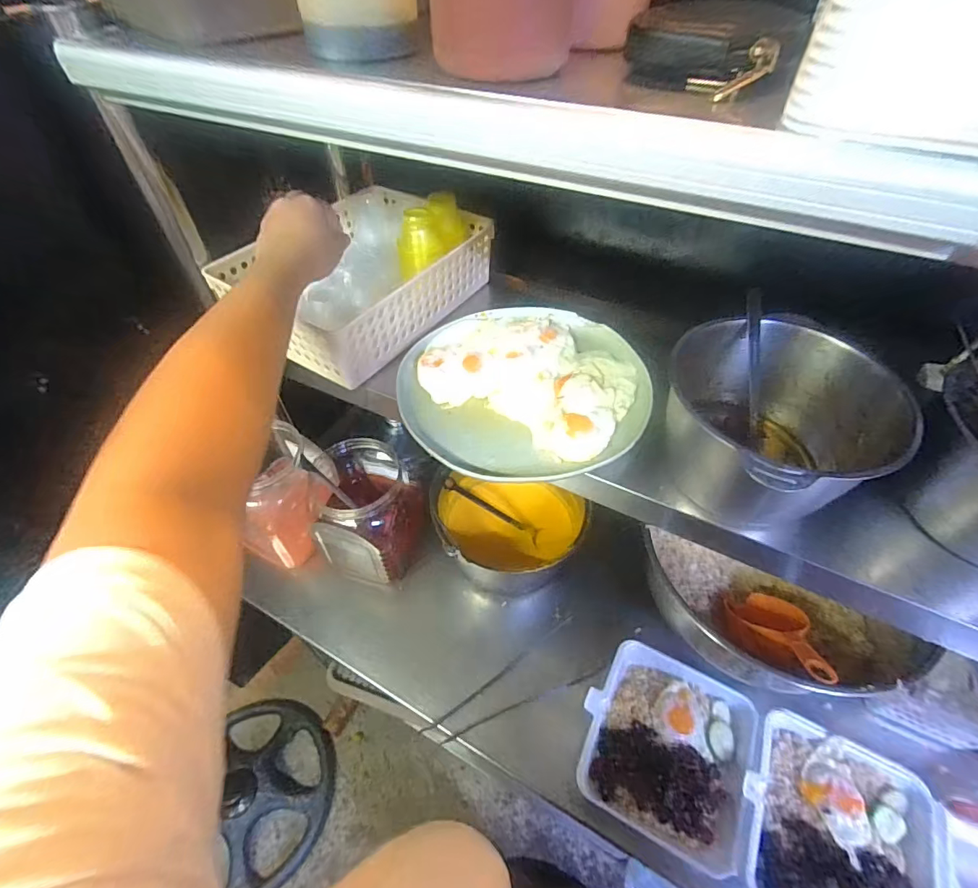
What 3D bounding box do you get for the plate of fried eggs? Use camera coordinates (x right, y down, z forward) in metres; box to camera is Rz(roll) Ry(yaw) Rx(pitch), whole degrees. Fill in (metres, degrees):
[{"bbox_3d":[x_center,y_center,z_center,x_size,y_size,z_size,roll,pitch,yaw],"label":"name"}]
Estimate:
[{"bbox_3d":[0.036,-0.069,0.497,0.252,0.024,0.238,0,51,0],"label":"plate of fried eggs"}]

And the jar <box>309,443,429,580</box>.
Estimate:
[{"bbox_3d":[-0.167,0.097,0.675,0.137,0.171,0.144,13,52,10],"label":"jar"}]

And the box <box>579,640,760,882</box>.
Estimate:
[{"bbox_3d":[0.203,0.340,0.532,0.183,0.043,0.187,22,54,17],"label":"box"}]

